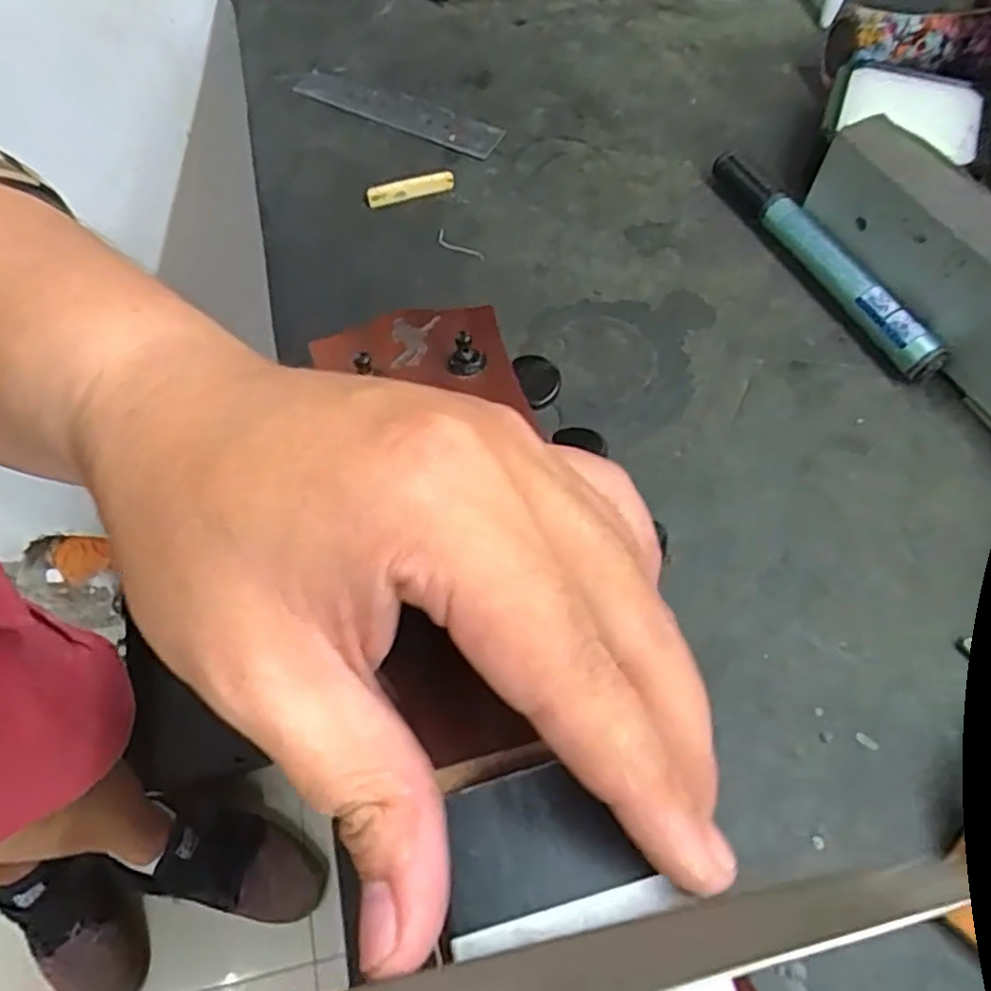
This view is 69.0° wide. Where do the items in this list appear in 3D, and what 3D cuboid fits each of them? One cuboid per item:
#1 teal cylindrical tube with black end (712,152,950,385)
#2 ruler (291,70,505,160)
[{"bbox_3d":[0.146,-0.107,0.324,0.015,0.019,0.141,-24,65,-10],"label":"teal cylindrical tube with black end"},{"bbox_3d":[-0.052,-0.205,0.386,0.116,0.004,0.023,24,67,13],"label":"ruler"}]

